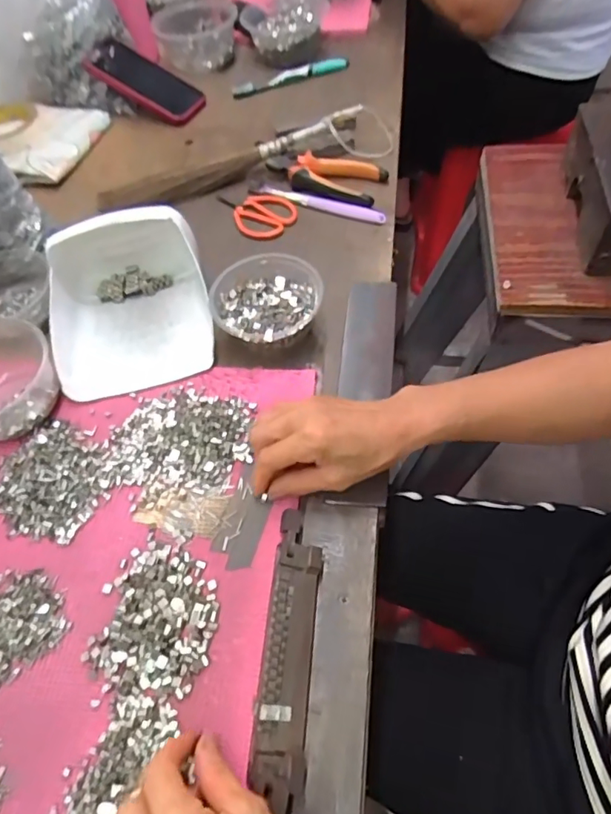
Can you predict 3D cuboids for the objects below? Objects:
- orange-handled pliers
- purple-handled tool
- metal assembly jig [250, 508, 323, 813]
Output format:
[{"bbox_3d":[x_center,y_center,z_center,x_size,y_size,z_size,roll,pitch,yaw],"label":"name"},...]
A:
[{"bbox_3d":[0.021,-0.287,0.643,0.152,0.018,0.076,20,62,19],"label":"orange-handled pliers"},{"bbox_3d":[0.012,-0.251,0.631,0.177,0.015,0.016,18,61,17],"label":"purple-handled tool"},{"bbox_3d":[-0.018,0.217,0.323,0.032,0.017,0.311,5,59,5],"label":"metal assembly jig"}]

